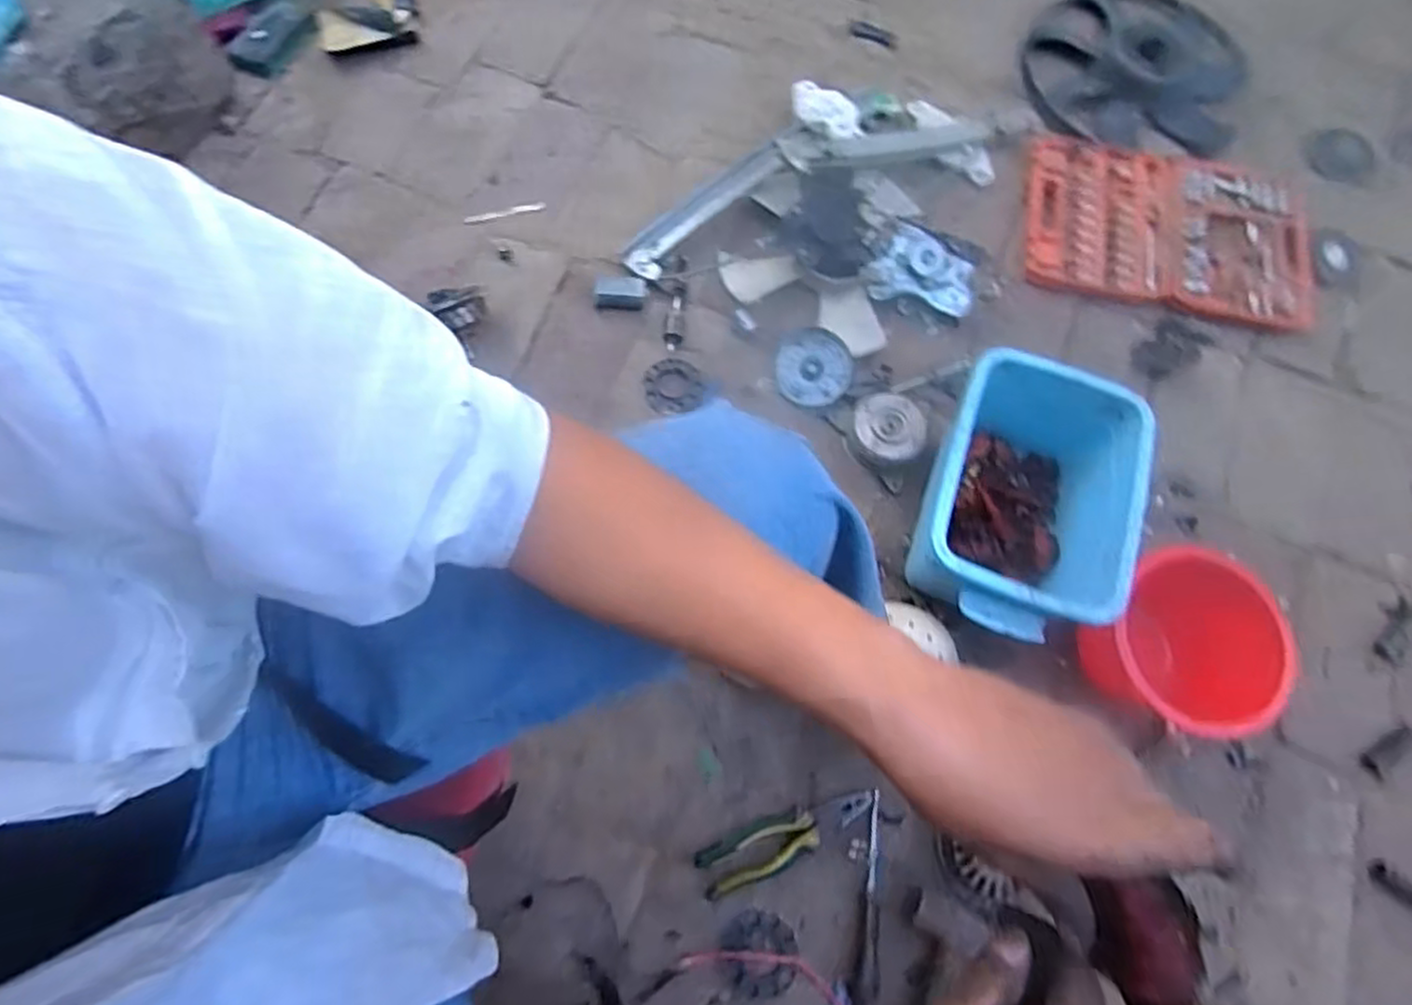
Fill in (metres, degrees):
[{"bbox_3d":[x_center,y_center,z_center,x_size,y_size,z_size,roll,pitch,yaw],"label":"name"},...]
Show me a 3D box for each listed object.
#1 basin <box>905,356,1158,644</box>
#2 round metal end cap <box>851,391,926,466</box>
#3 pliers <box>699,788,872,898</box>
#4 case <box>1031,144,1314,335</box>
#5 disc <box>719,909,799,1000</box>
[{"bbox_3d":[0.339,0.006,0.786,0.200,0.175,0.281,17,73,5],"label":"basin"},{"bbox_3d":[0.220,-0.087,0.864,0.083,0.037,0.082,1,73,-2],"label":"round metal end cap"},{"bbox_3d":[0.084,0.349,0.740,0.191,0.013,0.053,-22,75,-8],"label":"pliers"},{"bbox_3d":[0.634,-0.368,0.977,0.388,0.028,0.268,5,73,0],"label":"case"},{"bbox_3d":[0.055,0.453,0.712,0.073,0.013,0.077,1,73,-2],"label":"disc"}]

